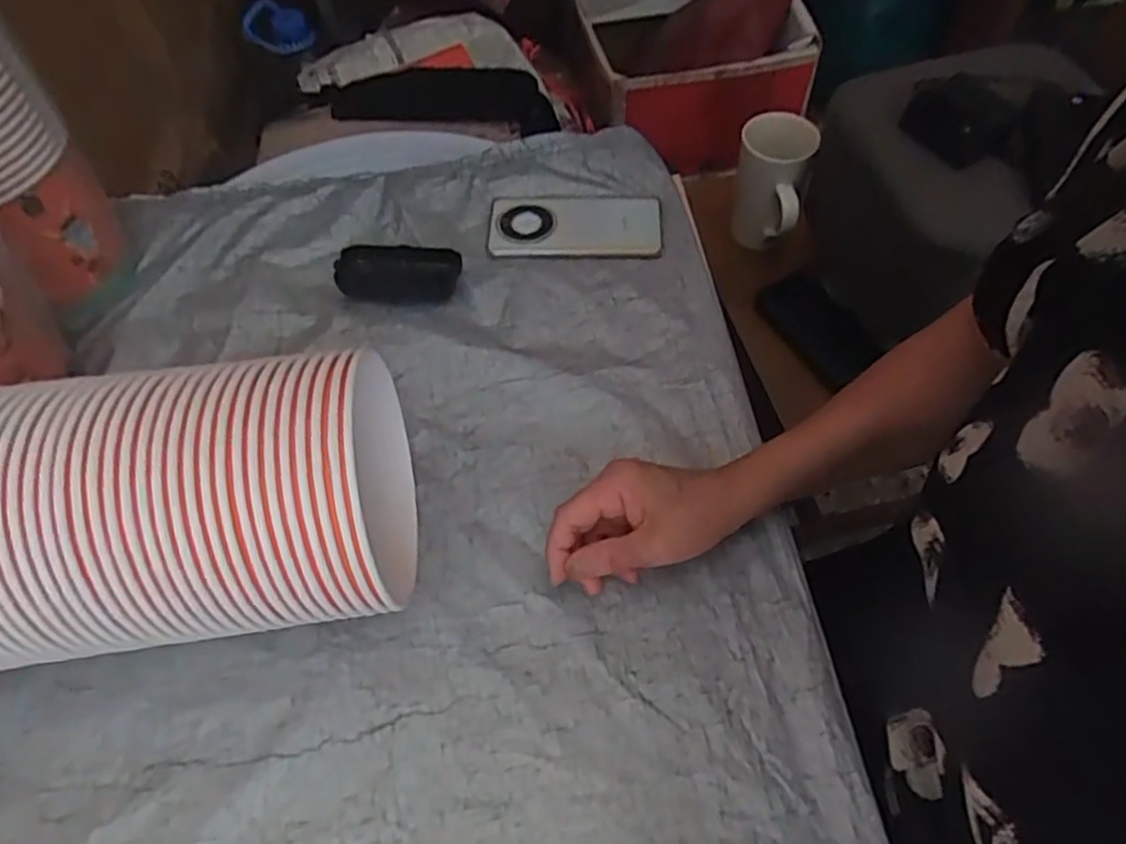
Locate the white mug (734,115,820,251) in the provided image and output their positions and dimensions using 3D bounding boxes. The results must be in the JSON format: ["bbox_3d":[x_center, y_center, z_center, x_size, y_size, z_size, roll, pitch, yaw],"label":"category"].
[{"bbox_3d":[0.240,-0.274,0.848,0.082,0.132,0.099,16,60,13],"label":"white mug"}]

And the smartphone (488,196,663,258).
[{"bbox_3d":[0.012,-0.189,0.687,0.162,0.007,0.086,0,57,0],"label":"smartphone"}]

